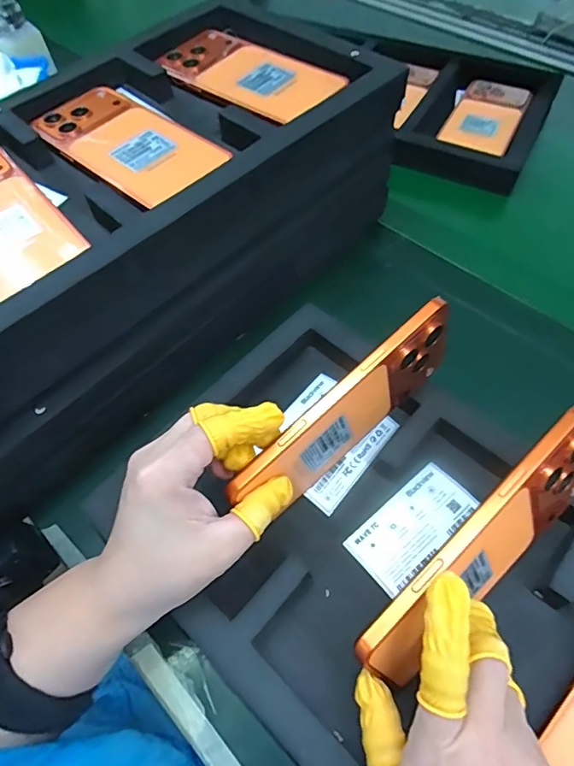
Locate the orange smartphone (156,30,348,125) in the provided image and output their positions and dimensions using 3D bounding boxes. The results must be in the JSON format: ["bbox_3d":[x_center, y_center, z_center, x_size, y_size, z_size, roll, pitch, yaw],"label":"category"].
[{"bbox_3d":[-0.032,-0.255,0.391,0.167,0.014,0.074,35,65,20],"label":"orange smartphone"}]

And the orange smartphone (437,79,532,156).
[{"bbox_3d":[0.230,-0.309,0.544,0.074,0.009,0.141,24,61,15],"label":"orange smartphone"}]

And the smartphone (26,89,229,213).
[{"bbox_3d":[-0.119,-0.179,0.353,0.166,0.015,0.069,39,77,20],"label":"smartphone"}]

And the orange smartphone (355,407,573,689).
[{"bbox_3d":[0.101,0.088,0.242,0.154,0.075,0.012,-41,44,-9],"label":"orange smartphone"}]

